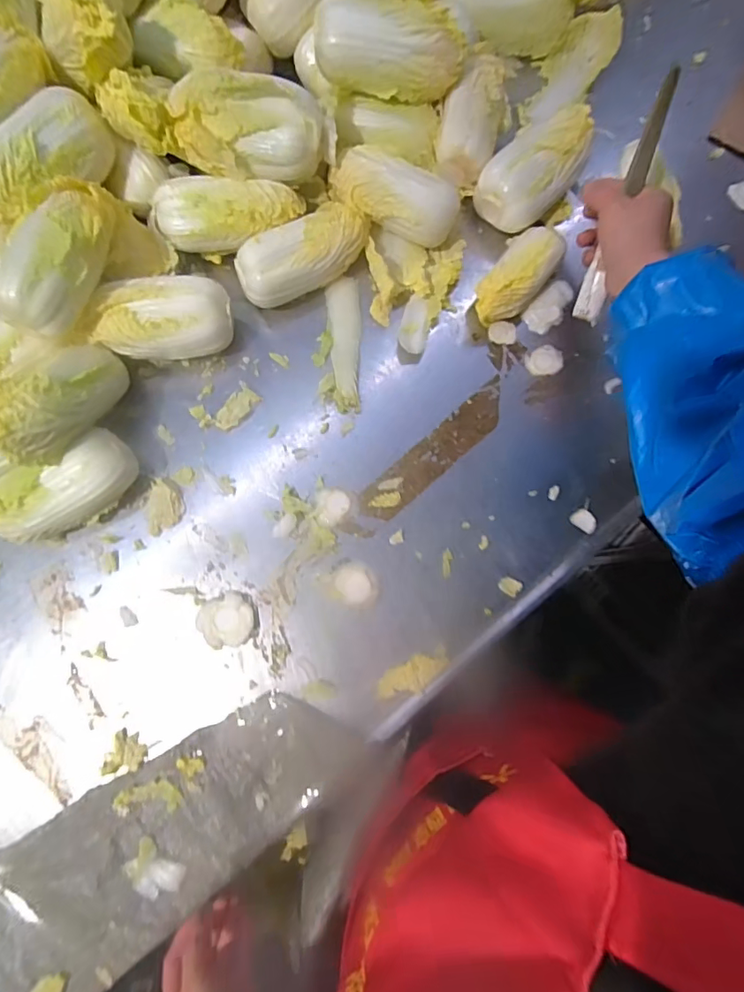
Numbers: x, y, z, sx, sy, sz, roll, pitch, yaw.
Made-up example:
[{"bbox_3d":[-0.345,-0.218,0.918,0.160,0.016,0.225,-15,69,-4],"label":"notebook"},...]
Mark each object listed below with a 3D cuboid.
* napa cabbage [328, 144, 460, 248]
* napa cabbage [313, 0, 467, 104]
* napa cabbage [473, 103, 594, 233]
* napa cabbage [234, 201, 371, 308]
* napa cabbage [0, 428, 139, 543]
[{"bbox_3d":[0.022,-0.306,0.508,0.133,0.049,0.058,21,81,3],"label":"napa cabbage"},{"bbox_3d":[0.018,-0.435,0.486,0.144,0.066,0.066,-10,81,-3],"label":"napa cabbage"},{"bbox_3d":[0.169,-0.343,0.519,0.075,0.054,0.122,43,83,6],"label":"napa cabbage"},{"bbox_3d":[-0.069,-0.248,0.517,0.144,0.065,0.060,-35,82,-5],"label":"napa cabbage"},{"bbox_3d":[-0.296,-0.003,0.485,0.139,0.063,0.065,-32,83,-6],"label":"napa cabbage"}]

